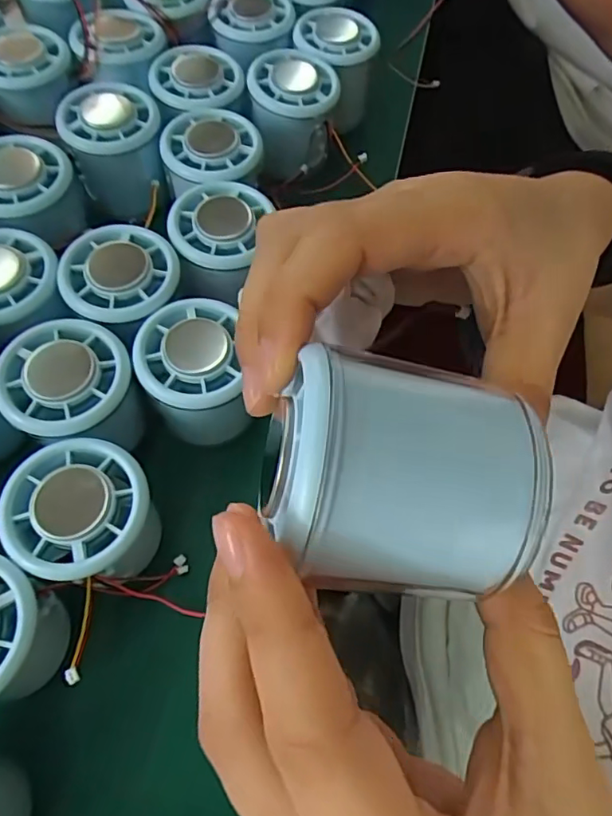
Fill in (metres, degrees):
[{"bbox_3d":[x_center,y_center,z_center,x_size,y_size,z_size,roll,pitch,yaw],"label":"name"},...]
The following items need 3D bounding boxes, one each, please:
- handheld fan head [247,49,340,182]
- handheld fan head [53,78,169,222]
[{"bbox_3d":[-0.008,-0.189,0.356,0.055,0.052,0.064,-3,64,-4],"label":"handheld fan head"},{"bbox_3d":[-0.115,-0.156,0.334,0.057,0.055,0.060,-7,64,-6],"label":"handheld fan head"}]

